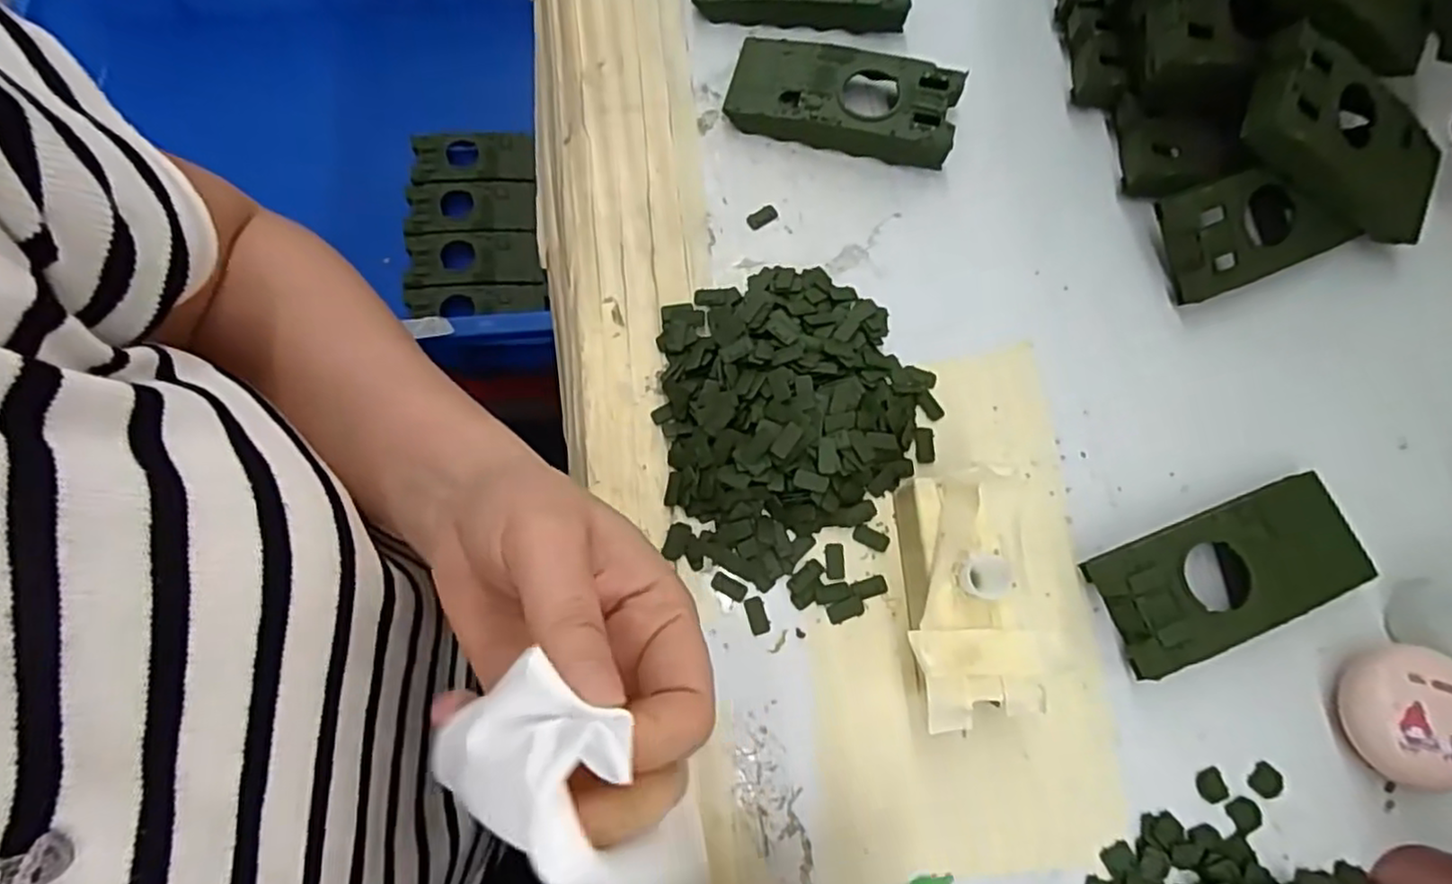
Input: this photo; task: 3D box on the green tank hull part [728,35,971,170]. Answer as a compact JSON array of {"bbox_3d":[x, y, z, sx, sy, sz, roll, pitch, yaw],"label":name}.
[{"bbox_3d":[0.054,-0.160,0.329,0.104,0.020,0.045,15,74,3],"label":"green tank hull part"}]

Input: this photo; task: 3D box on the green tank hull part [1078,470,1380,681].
[{"bbox_3d":[0.195,0.049,0.270,0.107,0.021,0.046,-20,75,-7],"label":"green tank hull part"}]

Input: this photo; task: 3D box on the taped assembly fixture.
[{"bbox_3d":[0.086,0.055,0.255,0.048,0.046,0.083,-8,74,-3],"label":"taped assembly fixture"}]

